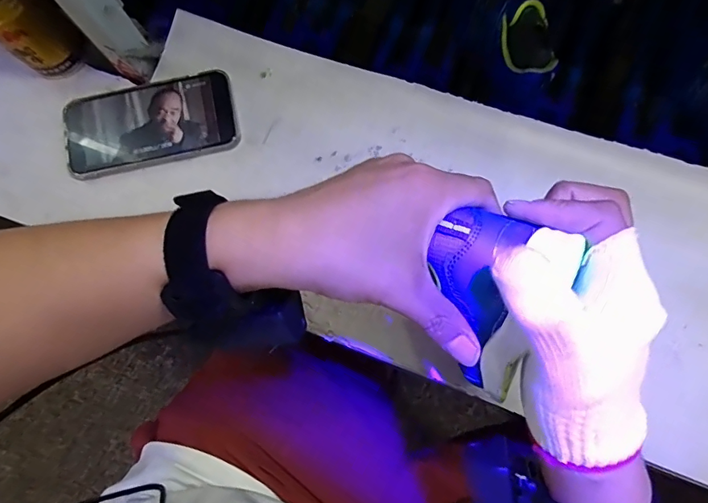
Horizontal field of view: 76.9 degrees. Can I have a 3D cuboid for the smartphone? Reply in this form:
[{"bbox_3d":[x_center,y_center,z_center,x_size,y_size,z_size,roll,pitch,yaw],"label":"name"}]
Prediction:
[{"bbox_3d":[-0.195,-0.123,0.427,0.162,0.012,0.079,-12,74,-3],"label":"smartphone"}]

